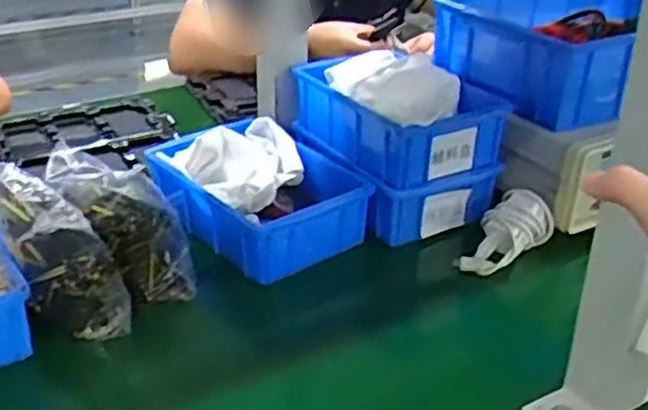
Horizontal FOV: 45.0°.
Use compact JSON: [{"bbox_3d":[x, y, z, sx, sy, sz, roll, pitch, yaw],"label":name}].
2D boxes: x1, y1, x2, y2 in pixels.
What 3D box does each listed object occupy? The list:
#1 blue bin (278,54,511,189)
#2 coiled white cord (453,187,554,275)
[{"bbox_3d":[0.068,-0.094,0.806,0.139,0.090,0.207,-16,33,-30],"label":"blue bin"},{"bbox_3d":[0.171,0.027,0.731,0.057,0.047,0.100,21,34,33],"label":"coiled white cord"}]

